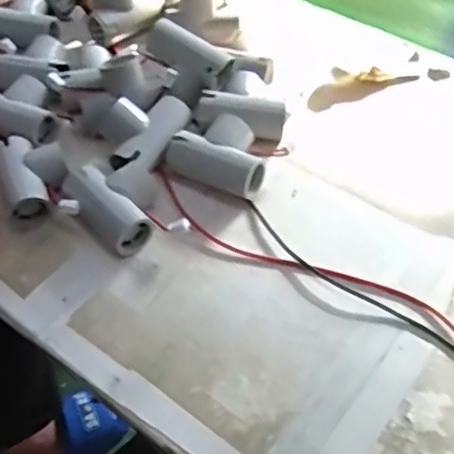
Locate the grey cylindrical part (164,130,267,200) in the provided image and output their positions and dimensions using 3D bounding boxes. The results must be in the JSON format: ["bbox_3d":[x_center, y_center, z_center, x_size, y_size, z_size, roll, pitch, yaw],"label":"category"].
[{"bbox_3d":[-0.010,-0.050,0.494,0.078,0.030,0.027,19,53,18],"label":"grey cylindrical part"}]

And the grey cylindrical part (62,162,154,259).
[{"bbox_3d":[-0.091,-0.015,0.468,0.032,0.032,0.074,-36,57,-25],"label":"grey cylindrical part"}]

